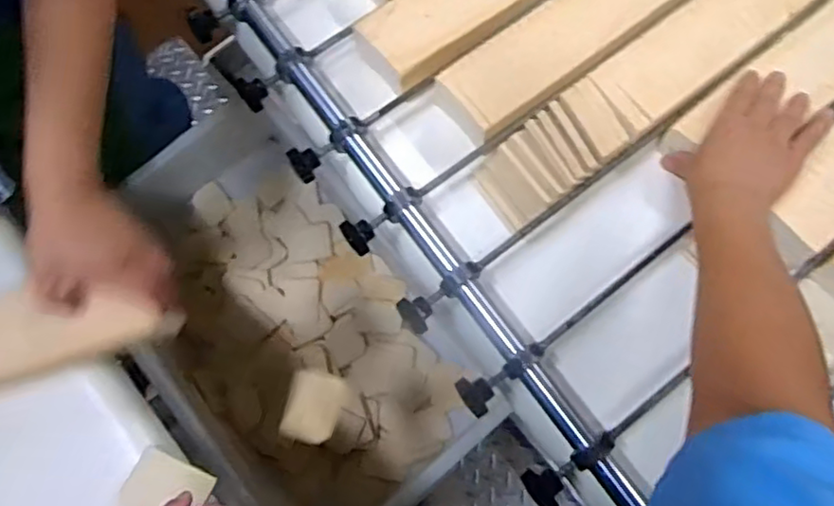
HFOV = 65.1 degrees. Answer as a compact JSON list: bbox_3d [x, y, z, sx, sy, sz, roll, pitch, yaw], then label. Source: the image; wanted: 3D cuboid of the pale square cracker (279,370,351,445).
[{"bbox_3d":[-0.117,0.176,0.749,0.062,0.011,0.078,19,73,-13],"label":"pale square cracker"}]

